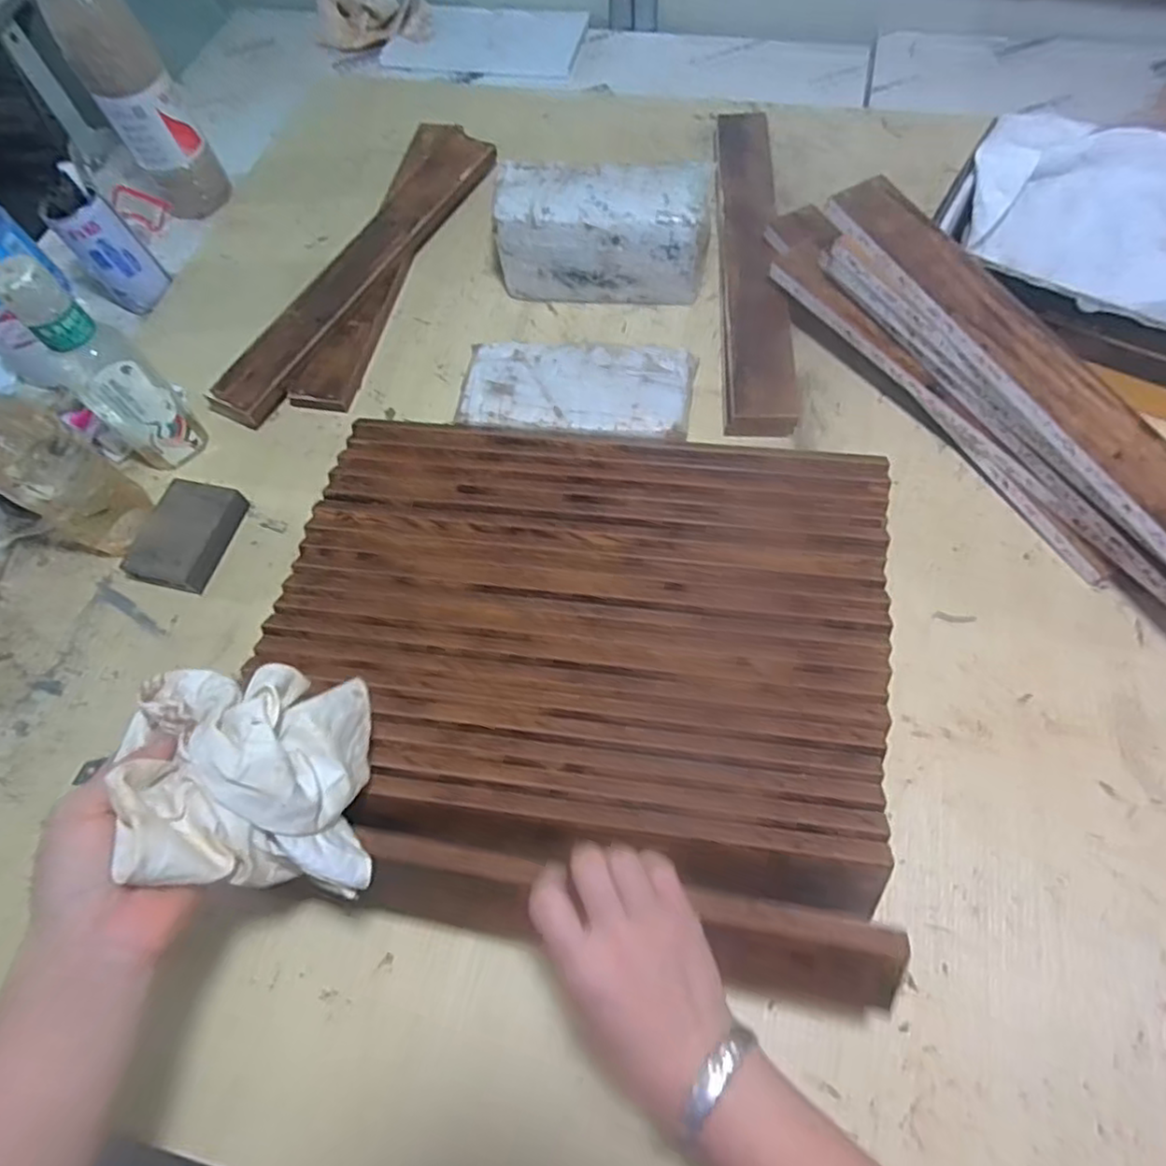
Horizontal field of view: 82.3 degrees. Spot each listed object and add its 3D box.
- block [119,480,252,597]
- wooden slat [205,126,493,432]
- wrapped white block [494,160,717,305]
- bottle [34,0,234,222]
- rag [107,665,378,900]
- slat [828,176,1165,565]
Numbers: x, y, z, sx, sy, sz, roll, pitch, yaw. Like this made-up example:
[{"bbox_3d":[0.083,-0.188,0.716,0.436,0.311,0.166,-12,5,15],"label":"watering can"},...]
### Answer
[{"bbox_3d":[-0.365,-0.045,0.613,0.077,0.027,0.105,17,66,11],"label":"block"},{"bbox_3d":[-0.242,-0.352,0.740,0.063,0.016,0.455,30,69,5],"label":"wooden slat"},{"bbox_3d":[0.021,-0.367,0.707,0.224,0.103,0.102,6,64,6],"label":"wrapped white block"},{"bbox_3d":[-0.512,-0.571,0.738,0.092,0.276,0.070,-34,66,-12],"label":"bottle"},{"bbox_3d":[-0.184,0.109,0.371,0.096,0.098,0.117,-8,64,-1],"label":"rag"},{"bbox_3d":[0.363,-0.169,0.528,0.074,0.019,0.460,-29,70,-4],"label":"slat"}]

